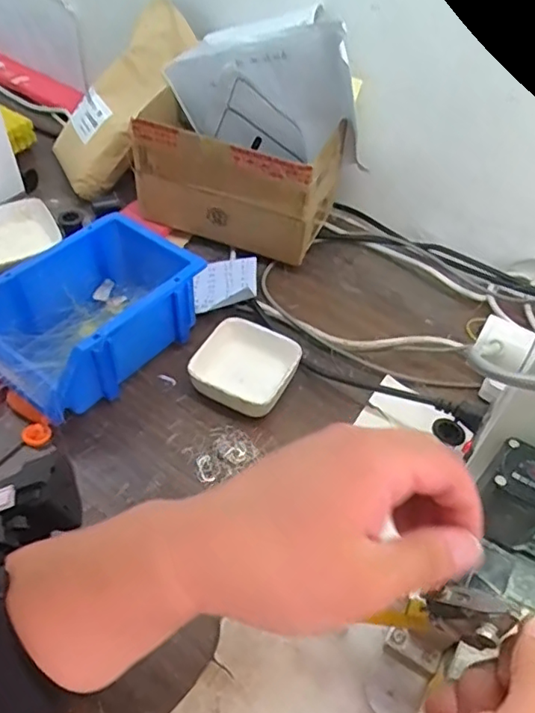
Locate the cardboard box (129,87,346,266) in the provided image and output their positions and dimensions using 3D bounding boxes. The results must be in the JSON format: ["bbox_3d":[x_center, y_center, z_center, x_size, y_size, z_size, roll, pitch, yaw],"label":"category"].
[{"bbox_3d":[-0.031,-0.193,0.616,0.196,0.125,0.105,18,51,11],"label":"cardboard box"}]

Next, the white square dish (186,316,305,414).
[{"bbox_3d":[-0.021,0.011,0.510,0.083,0.026,0.088,21,52,13],"label":"white square dish"}]

